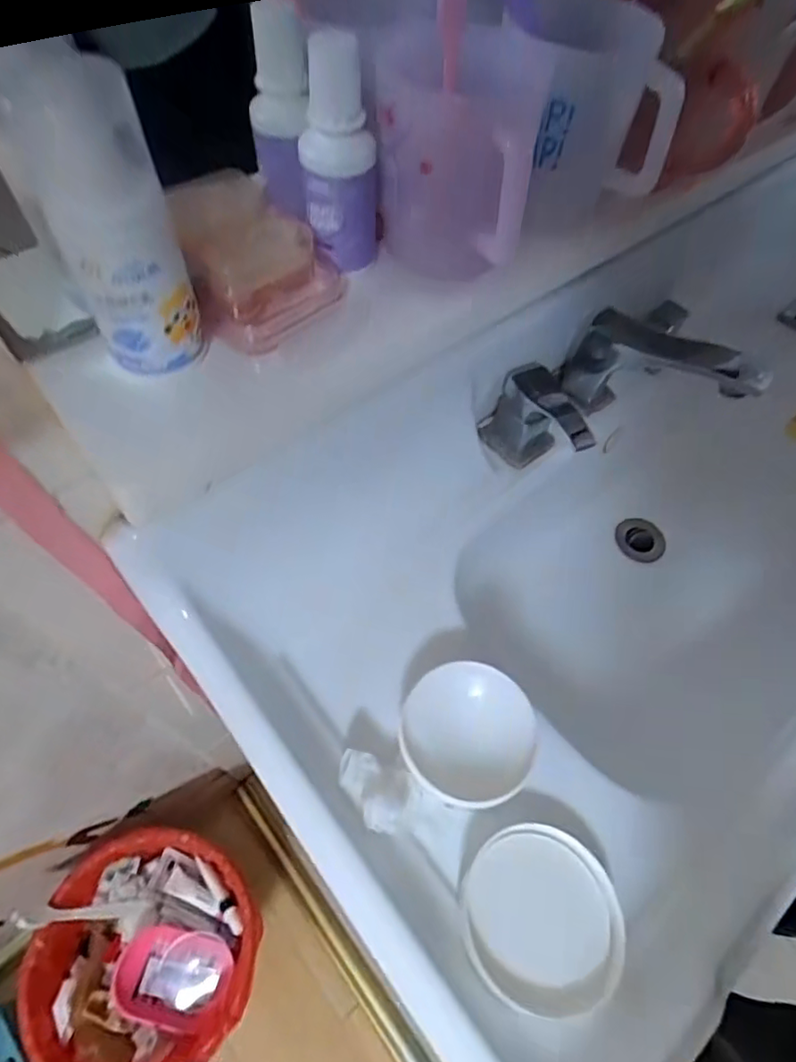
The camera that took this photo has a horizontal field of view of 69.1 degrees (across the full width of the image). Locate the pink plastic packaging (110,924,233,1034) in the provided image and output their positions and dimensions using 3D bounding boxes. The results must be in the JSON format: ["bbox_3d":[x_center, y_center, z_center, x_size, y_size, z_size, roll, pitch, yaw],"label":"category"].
[{"bbox_3d":[-0.308,0.620,0.806,0.150,0.048,0.109,13,59,4],"label":"pink plastic packaging"}]

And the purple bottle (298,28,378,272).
[{"bbox_3d":[-0.029,-0.177,0.280,0.034,0.093,0.031,-5,59,-6],"label":"purple bottle"}]

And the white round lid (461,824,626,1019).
[{"bbox_3d":[0.095,0.252,0.381,0.102,0.011,0.100,6,59,1],"label":"white round lid"}]

